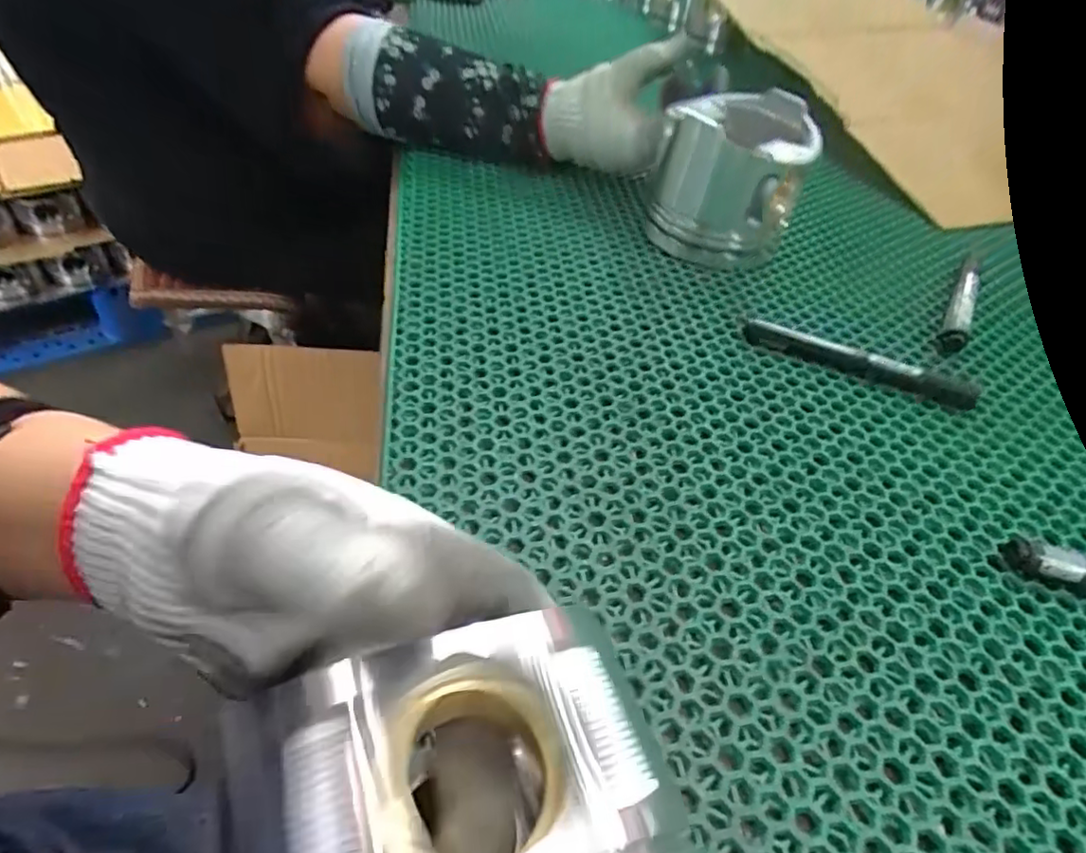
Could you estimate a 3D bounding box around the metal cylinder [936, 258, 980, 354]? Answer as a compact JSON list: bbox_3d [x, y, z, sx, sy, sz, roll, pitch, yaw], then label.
[{"bbox_3d":[0.311,-0.090,0.447,0.018,0.017,0.114,26,51,18],"label":"metal cylinder"}]

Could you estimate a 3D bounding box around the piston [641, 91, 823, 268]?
[{"bbox_3d":[0.147,-0.195,0.471,0.105,0.095,0.117,25,50,17],"label":"piston"}]

